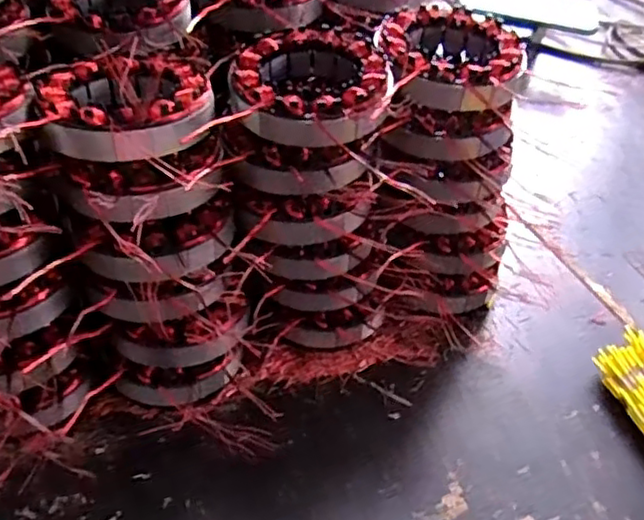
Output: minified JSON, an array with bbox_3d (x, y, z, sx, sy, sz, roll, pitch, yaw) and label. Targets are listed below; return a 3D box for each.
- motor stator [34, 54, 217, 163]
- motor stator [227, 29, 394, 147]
[{"bbox_3d":[-0.098,-0.079,0.342,0.082,0.024,0.087,-9,43,-18],"label":"motor stator"},{"bbox_3d":[-0.006,-0.092,0.362,0.085,0.025,0.099,4,40,-3],"label":"motor stator"}]

